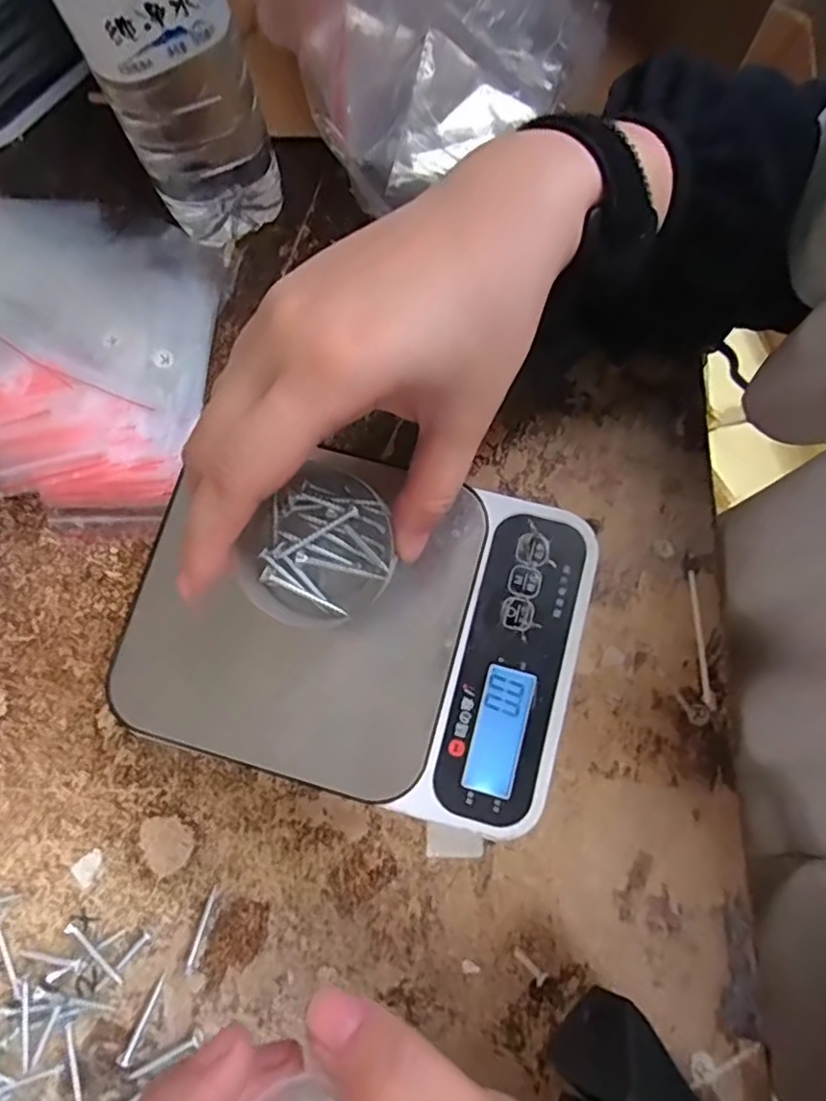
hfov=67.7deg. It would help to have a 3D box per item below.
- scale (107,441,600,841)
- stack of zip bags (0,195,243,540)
[{"bbox_3d":[-0.020,0.032,0.272,0.190,0.042,0.144,17,80,4],"label":"scale"},{"bbox_3d":[-0.180,-0.105,0.312,0.149,0.029,0.182,6,80,2],"label":"stack of zip bags"}]

